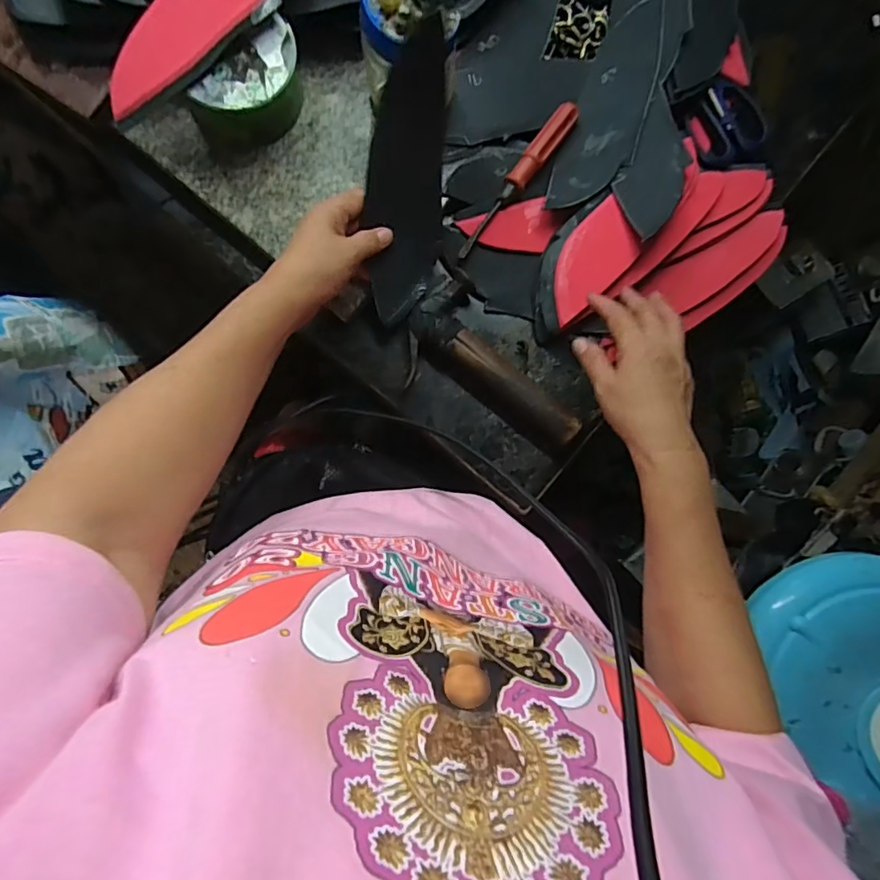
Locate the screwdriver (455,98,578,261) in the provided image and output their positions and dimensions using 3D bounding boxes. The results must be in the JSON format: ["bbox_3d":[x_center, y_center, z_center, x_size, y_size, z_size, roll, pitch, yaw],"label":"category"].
[{"bbox_3d":[0.071,-0.239,0.491,0.020,0.024,0.166,38,84,-4],"label":"screwdriver"}]

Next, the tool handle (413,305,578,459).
[{"bbox_3d":[0.047,-0.056,0.482,0.176,0.033,0.040,39,84,-4],"label":"tool handle"}]

